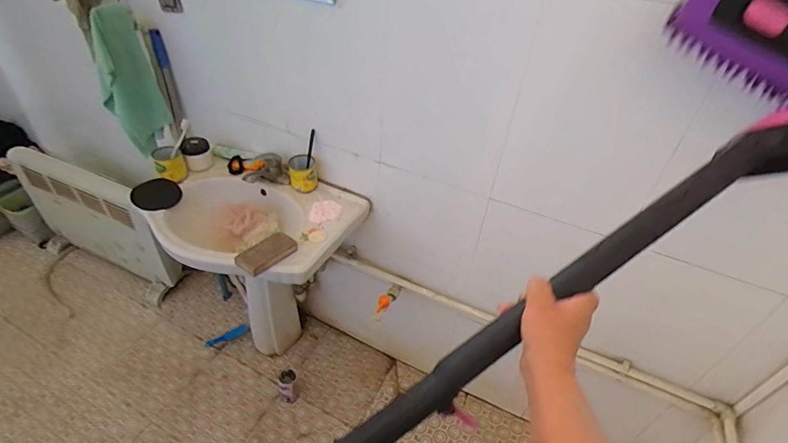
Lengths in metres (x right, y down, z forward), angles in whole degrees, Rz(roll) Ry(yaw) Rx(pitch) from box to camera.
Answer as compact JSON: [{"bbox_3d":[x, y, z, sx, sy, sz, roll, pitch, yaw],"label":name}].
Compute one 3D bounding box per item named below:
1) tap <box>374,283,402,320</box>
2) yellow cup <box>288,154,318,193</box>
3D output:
[{"bbox_3d":[-0.021,0.235,1.204,0.034,0.060,0.154,20,25,17],"label":"tap"},{"bbox_3d":[-0.261,-0.139,1.163,0.075,0.093,0.062,-9,42,-15],"label":"yellow cup"}]

